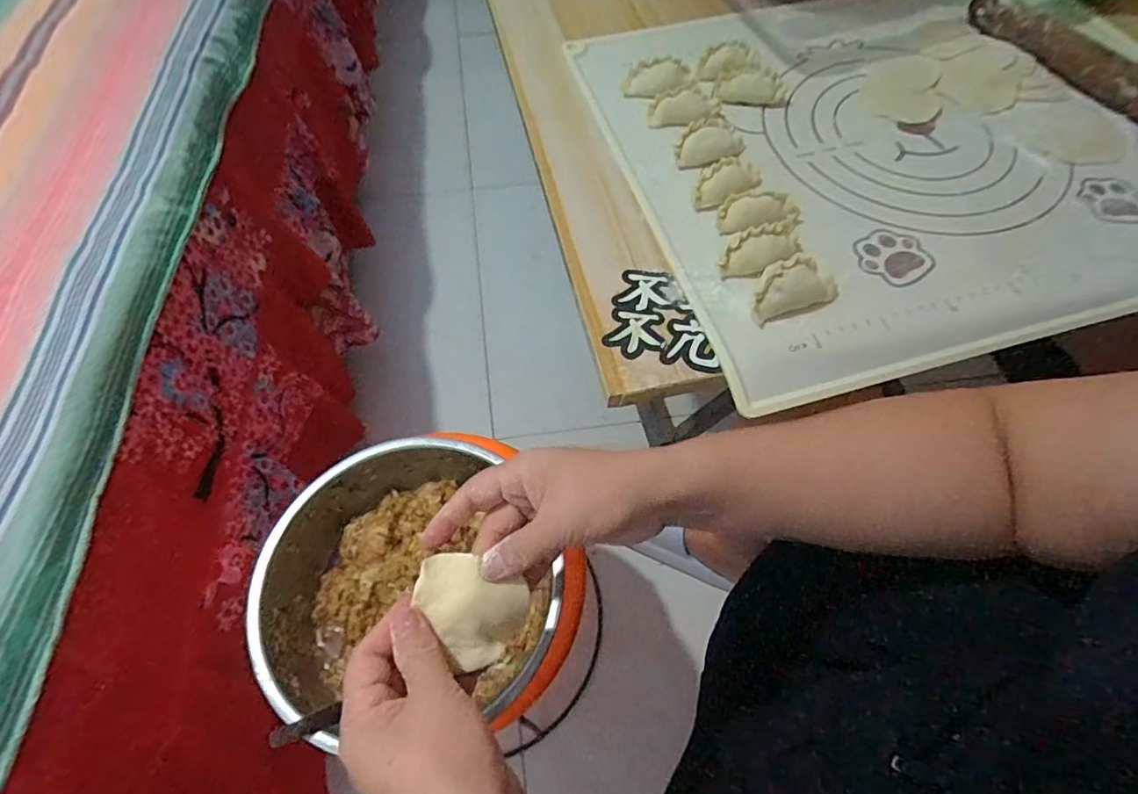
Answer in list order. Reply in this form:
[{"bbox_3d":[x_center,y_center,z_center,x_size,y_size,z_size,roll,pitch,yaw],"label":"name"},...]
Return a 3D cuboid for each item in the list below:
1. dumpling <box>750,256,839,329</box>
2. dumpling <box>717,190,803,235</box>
[{"bbox_3d":[0.142,-0.071,0.350,0.061,0.021,0.030,-20,63,-12],"label":"dumpling"},{"bbox_3d":[0.134,-0.128,0.383,0.061,0.019,0.025,-6,61,-5],"label":"dumpling"}]

